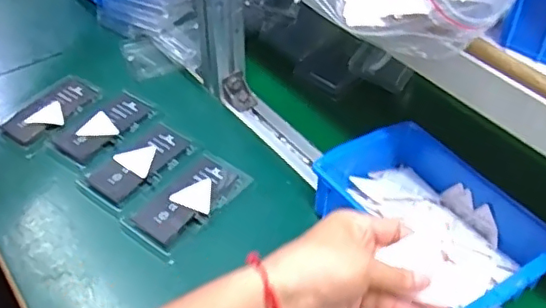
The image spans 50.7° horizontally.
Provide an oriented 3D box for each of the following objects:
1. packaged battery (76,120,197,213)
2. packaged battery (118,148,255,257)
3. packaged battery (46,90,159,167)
[{"bbox_3d":[-0.146,0.010,0.634,0.067,0.012,0.121,30,50,26],"label":"packaged battery"},{"bbox_3d":[-0.088,0.046,0.592,0.070,0.007,0.131,29,50,26],"label":"packaged battery"},{"bbox_3d":[-0.196,-0.034,0.674,0.062,0.005,0.120,33,52,28],"label":"packaged battery"}]

